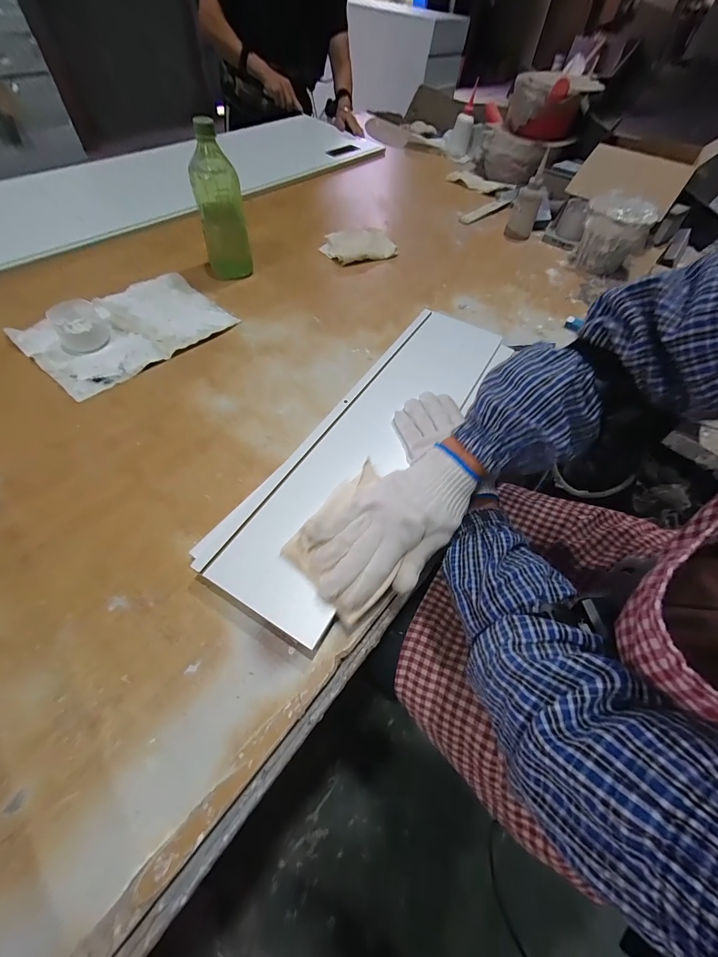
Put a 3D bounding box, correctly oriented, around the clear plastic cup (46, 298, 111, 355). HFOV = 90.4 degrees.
[{"bbox_3d":[-0.412,-0.224,0.524,0.065,0.059,0.062,2,56,-3],"label":"clear plastic cup"}]

